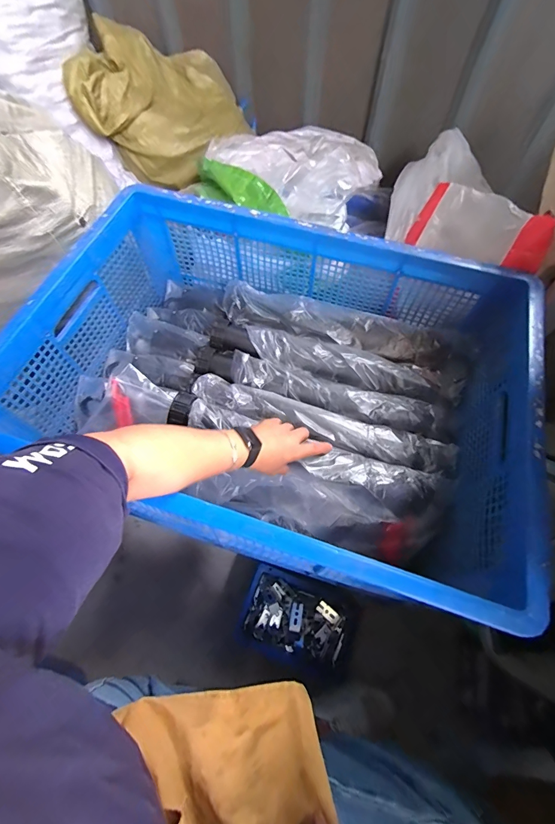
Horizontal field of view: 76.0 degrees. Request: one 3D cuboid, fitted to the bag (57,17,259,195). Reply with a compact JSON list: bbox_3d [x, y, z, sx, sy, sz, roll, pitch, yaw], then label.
[{"bbox_3d":[-0.331,-0.888,1.050,0.456,0.249,0.331,-11,65,-6],"label":"bag"}]

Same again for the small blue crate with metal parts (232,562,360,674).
[{"bbox_3d":[0.048,0.451,0.766,0.251,0.079,0.167,16,65,7],"label":"small blue crate with metal parts"}]

